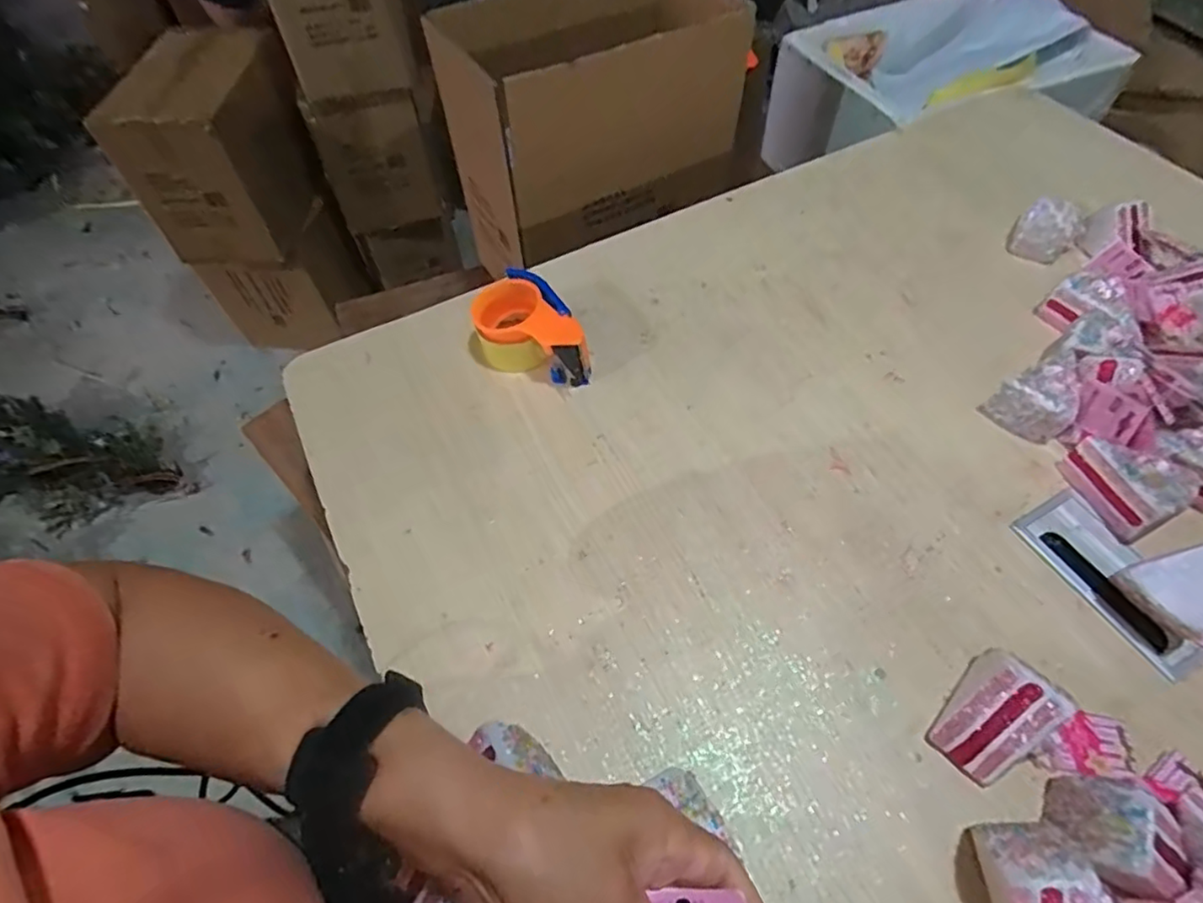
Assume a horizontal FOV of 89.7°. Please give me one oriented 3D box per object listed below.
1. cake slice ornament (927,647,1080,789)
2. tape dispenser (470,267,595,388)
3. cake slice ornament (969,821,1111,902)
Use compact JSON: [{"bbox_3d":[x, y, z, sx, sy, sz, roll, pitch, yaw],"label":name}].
[{"bbox_3d":[0.290,0.192,0.440,0.078,0.059,0.058,-35,63,-19],"label":"cake slice ornament"},{"bbox_3d":[-0.080,-0.125,0.644,0.097,0.074,0.128,-23,60,-13],"label":"tape dispenser"},{"bbox_3d":[0.274,0.287,0.382,0.063,0.068,0.087,-13,58,-7],"label":"cake slice ornament"}]

